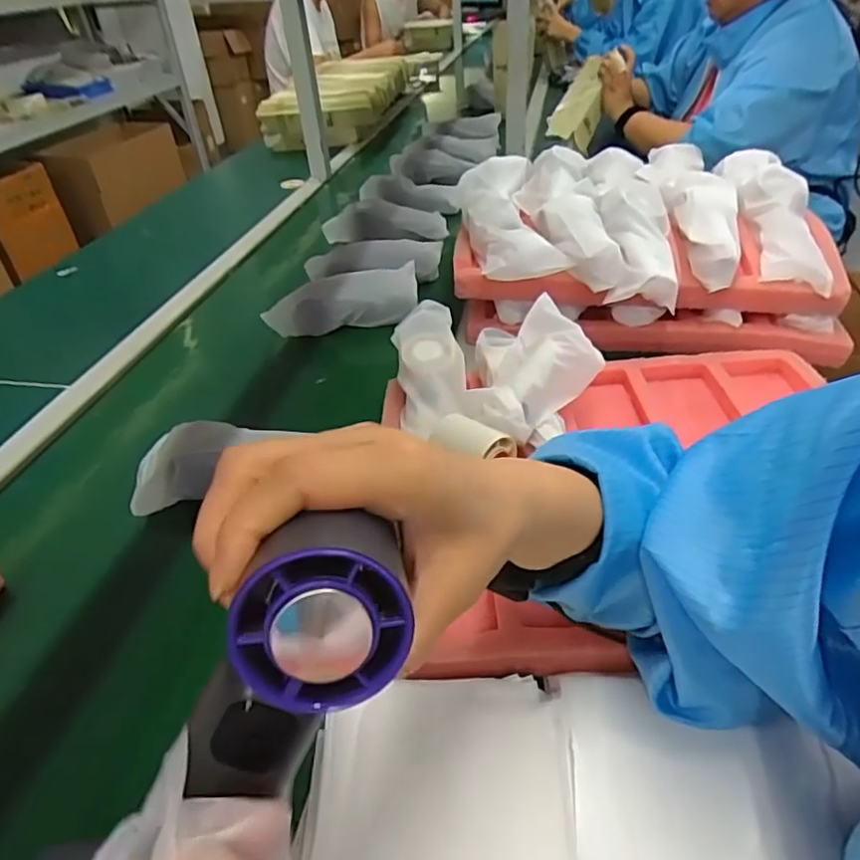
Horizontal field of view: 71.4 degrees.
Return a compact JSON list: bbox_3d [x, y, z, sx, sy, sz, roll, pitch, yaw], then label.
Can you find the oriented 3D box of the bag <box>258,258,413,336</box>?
[{"bbox_3d":[-0.111,-0.167,0.791,0.209,0.069,0.042,-16,40,-13],"label":"bag"}]

